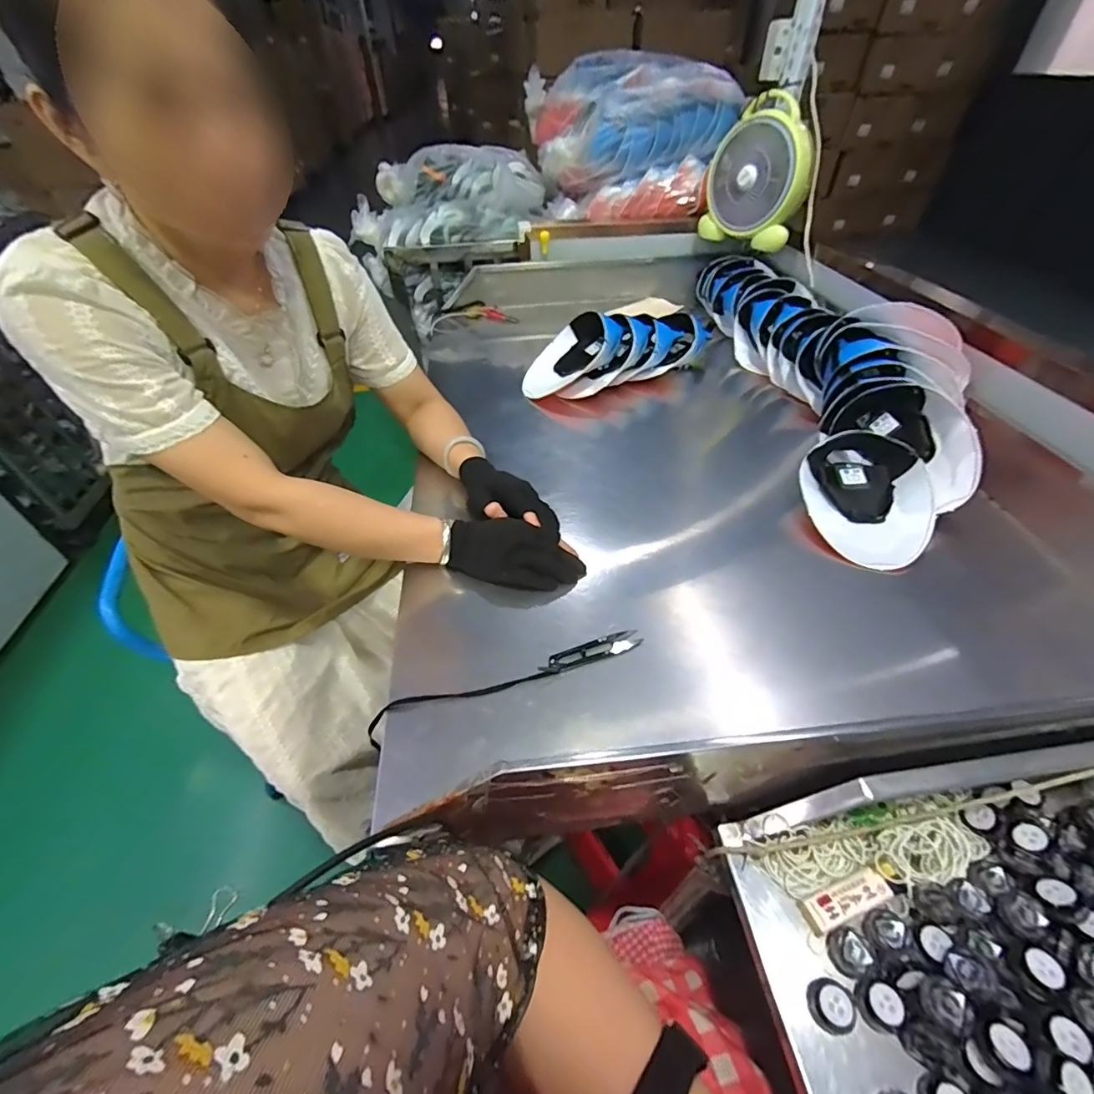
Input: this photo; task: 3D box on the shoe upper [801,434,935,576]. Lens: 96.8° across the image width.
[{"bbox_3d":[0.428,-0.086,0.658,0.154,0.074,0.244,3,46,4],"label":"shoe upper"}]

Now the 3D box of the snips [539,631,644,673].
[{"bbox_3d":[0.049,0.110,0.514,0.116,0.006,0.024,-19,48,-16],"label":"snips"}]

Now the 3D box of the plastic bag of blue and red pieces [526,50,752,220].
[{"bbox_3d":[0.202,-1.057,1.246,0.474,0.269,0.527,-1,46,0],"label":"plastic bag of blue and red pieces"}]

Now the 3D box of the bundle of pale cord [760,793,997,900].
[{"bbox_3d":[0.266,0.242,0.394,0.175,0.026,0.052,-4,46,-2],"label":"bundle of pale cord"}]

